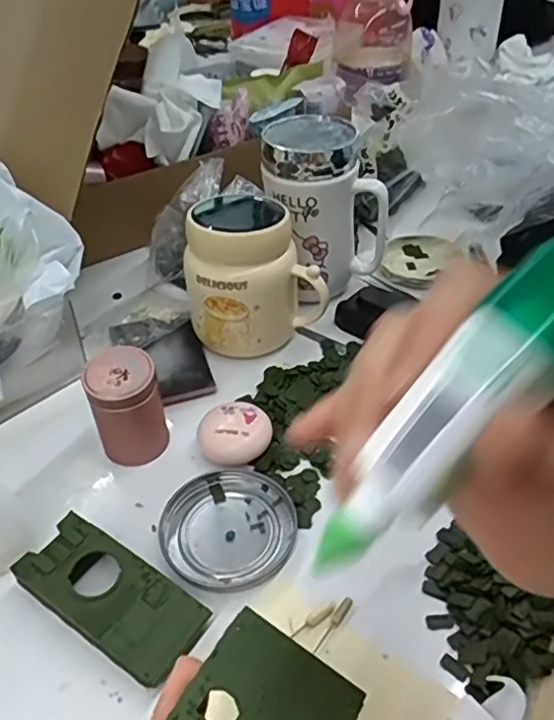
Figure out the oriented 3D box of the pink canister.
[{"bbox_3d":[-0.097,0.030,0.400,0.044,0.065,0.038,-17,45,-16],"label":"pink canister"}]

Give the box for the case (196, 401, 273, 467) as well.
[{"bbox_3d":[-0.028,0.048,0.411,0.048,0.020,0.044,-1,43,1],"label":"case"}]

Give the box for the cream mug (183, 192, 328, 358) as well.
[{"bbox_3d":[-0.022,-0.072,0.472,0.096,0.110,0.085,-9,44,-8],"label":"cream mug"}]

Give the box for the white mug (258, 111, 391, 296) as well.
[{"bbox_3d":[0.034,-0.126,0.505,0.089,0.120,0.074,-19,46,-18],"label":"white mug"}]

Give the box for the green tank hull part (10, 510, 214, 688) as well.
[{"bbox_3d":[-0.089,0.127,0.332,0.103,0.019,0.046,24,49,25],"label":"green tank hull part"}]

